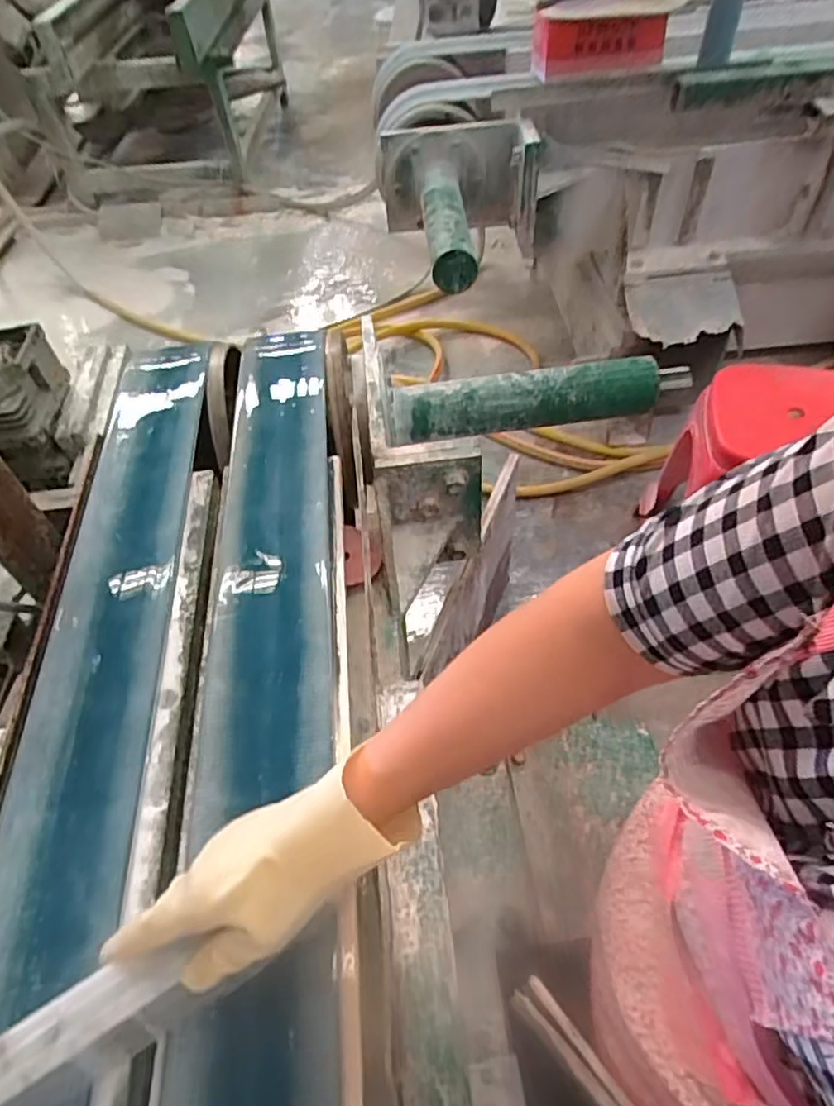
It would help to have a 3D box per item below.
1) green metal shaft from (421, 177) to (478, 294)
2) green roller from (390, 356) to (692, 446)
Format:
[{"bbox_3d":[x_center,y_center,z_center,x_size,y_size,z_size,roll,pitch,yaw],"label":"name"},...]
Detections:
[{"bbox_3d":[0.058,-0.658,1.298,0.089,0.085,0.359,-6,52,-1],"label":"green metal shaft"},{"bbox_3d":[0.189,-0.241,0.991,0.461,0.070,0.079,-10,52,-4],"label":"green roller"}]

